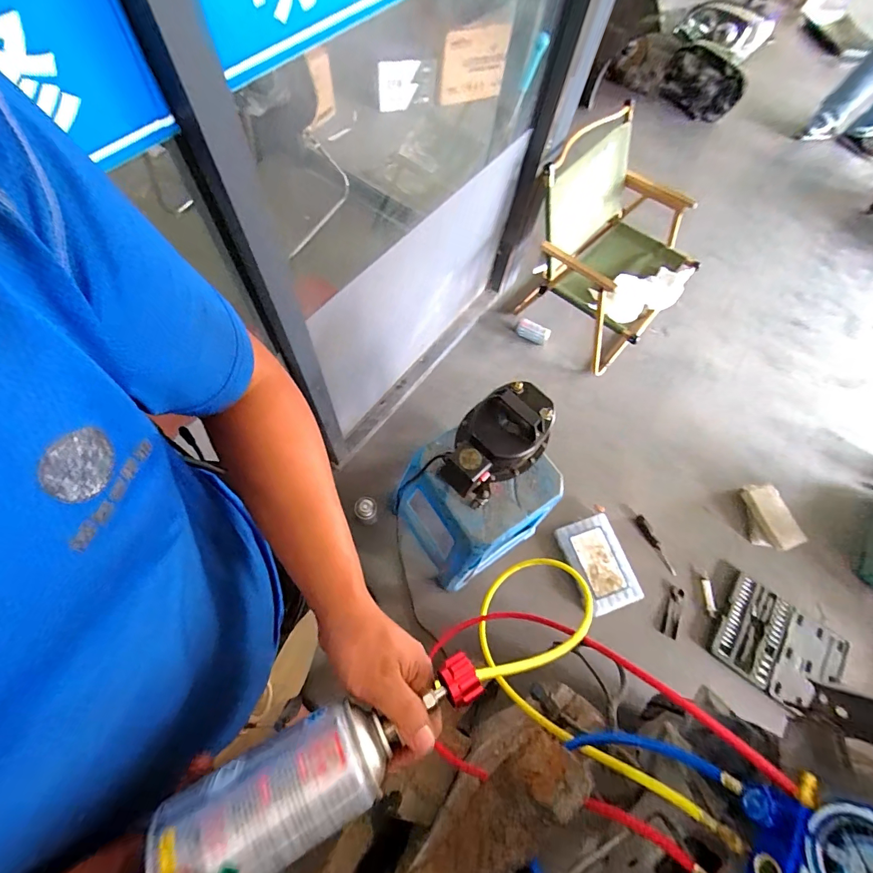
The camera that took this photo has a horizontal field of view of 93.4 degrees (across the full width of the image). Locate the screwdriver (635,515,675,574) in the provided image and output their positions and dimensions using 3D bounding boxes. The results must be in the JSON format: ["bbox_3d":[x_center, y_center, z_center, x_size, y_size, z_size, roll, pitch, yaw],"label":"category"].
[{"bbox_3d":[0.741,0.364,1.383,0.033,0.025,0.206,-23,71,-13],"label":"screwdriver"}]

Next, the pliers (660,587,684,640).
[{"bbox_3d":[0.758,0.562,1.318,0.047,0.012,0.154,26,68,6],"label":"pliers"}]

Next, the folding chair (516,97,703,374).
[{"bbox_3d":[0.624,-0.661,1.459,0.553,0.548,0.569,31,69,8],"label":"folding chair"}]

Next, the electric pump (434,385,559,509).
[{"bbox_3d":[0.114,0.019,0.790,0.200,0.237,0.131,-33,74,-17],"label":"electric pump"}]

